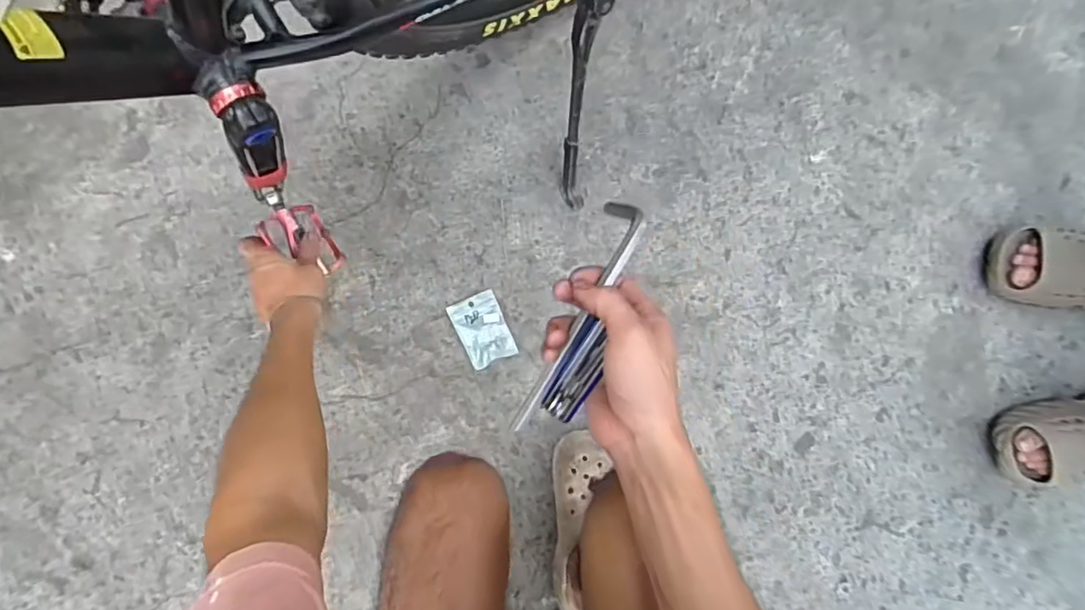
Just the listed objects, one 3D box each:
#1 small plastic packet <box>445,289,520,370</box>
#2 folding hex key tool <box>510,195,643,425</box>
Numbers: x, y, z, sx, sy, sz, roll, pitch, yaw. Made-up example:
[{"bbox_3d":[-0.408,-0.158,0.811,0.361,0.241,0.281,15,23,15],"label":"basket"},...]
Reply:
[{"bbox_3d":[-0.084,0.035,0.808,0.068,0.007,0.097,-25,94,-7],"label":"small plastic packet"},{"bbox_3d":[0.033,0.011,0.417,0.040,0.030,0.179,23,89,-8],"label":"folding hex key tool"}]

